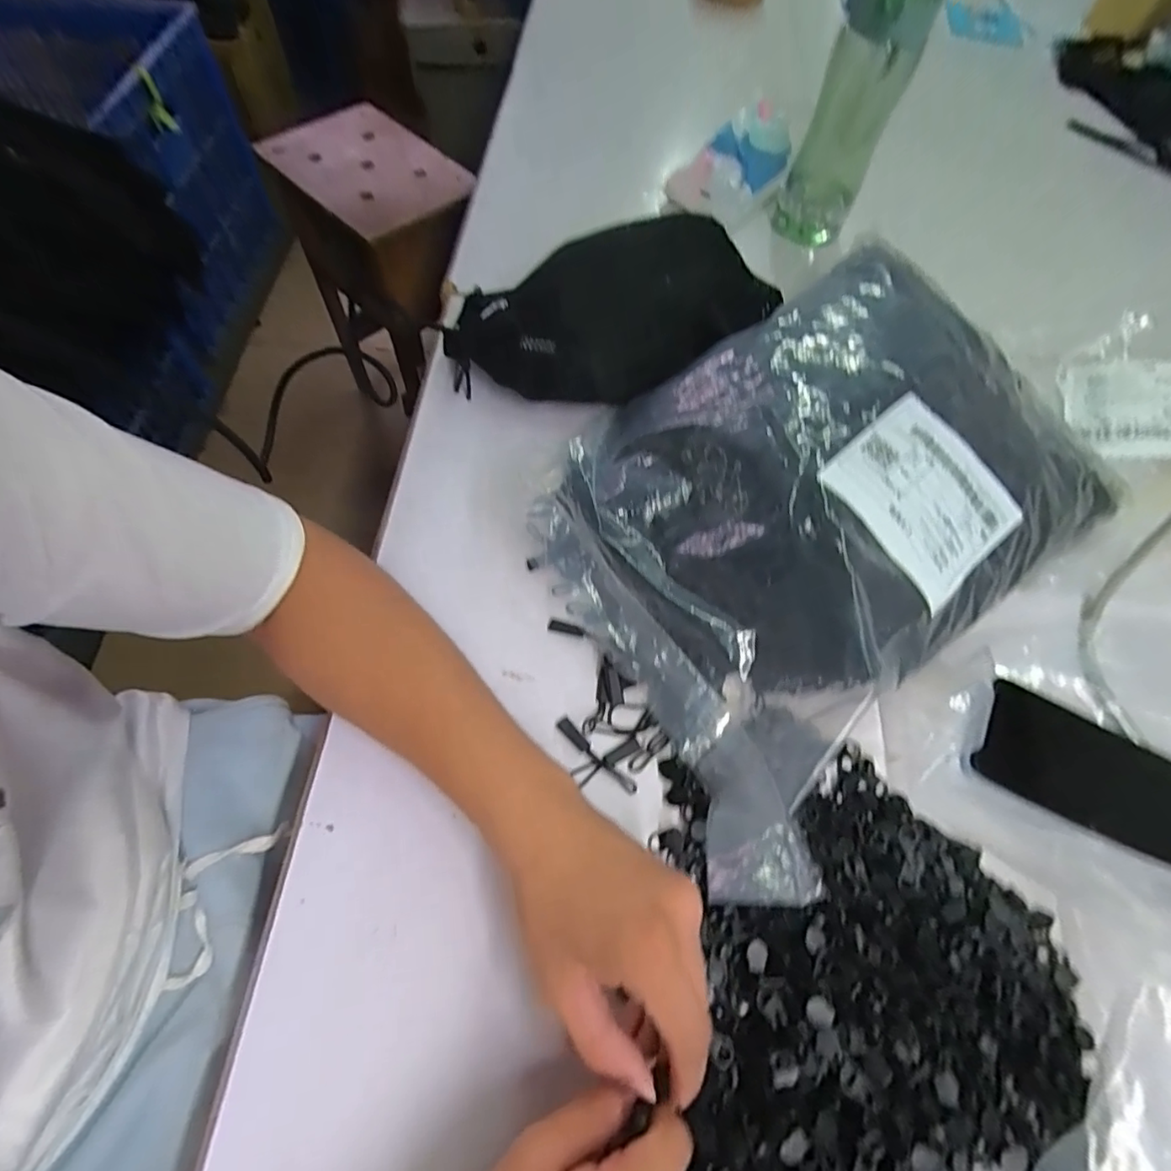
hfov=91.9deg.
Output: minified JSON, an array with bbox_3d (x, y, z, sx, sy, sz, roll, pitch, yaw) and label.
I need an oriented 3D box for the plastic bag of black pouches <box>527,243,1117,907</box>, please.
[{"bbox_3d":[0.142,-0.049,0.366,0.359,0.108,0.292,-29,69,-16],"label":"plastic bag of black pouches"}]

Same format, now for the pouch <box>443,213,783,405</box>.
[{"bbox_3d":[0.029,-0.217,0.456,0.269,0.083,0.110,-18,66,-12],"label":"pouch"}]

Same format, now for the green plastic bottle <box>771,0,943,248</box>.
[{"bbox_3d":[0.239,-0.424,0.516,0.070,0.215,0.075,22,64,8],"label":"green plastic bottle"}]

